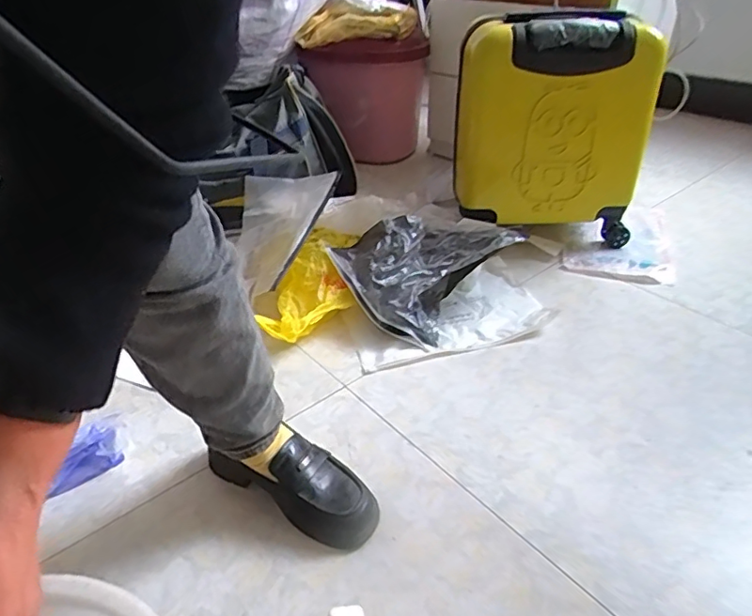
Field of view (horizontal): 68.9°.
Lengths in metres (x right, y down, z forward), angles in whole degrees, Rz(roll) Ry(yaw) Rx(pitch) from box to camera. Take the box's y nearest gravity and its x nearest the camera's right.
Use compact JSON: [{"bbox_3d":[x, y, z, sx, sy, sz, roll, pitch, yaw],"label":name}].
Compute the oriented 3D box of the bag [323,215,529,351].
[{"bbox_3d":[0.098,-0.067,1.001,0.295,0.136,0.223,-21,41,-27],"label":"bag"}]

